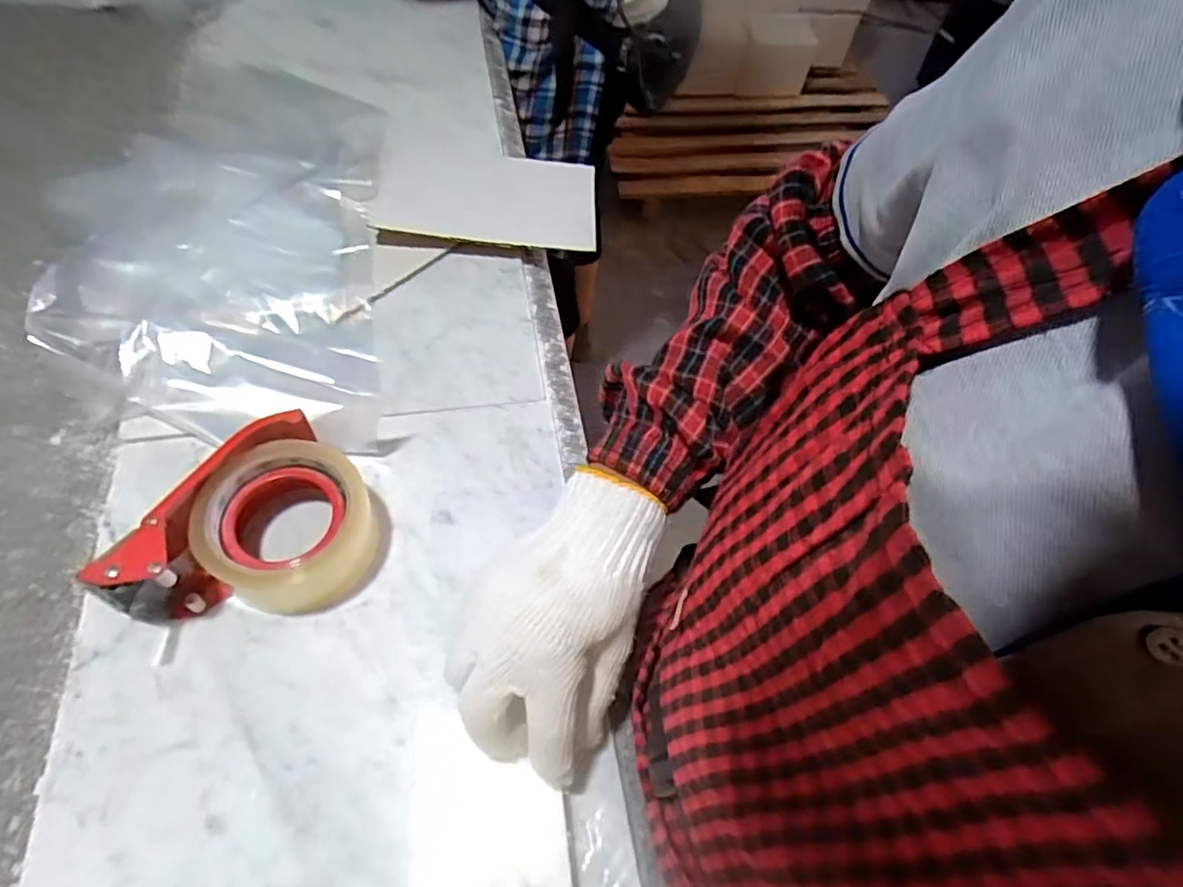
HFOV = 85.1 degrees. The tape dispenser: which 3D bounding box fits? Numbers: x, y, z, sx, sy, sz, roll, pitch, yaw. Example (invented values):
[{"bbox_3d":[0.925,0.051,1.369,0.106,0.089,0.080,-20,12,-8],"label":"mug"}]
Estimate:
[{"bbox_3d":[-0.205,0.063,0.394,0.109,0.059,0.150,38,61,18],"label":"tape dispenser"}]

